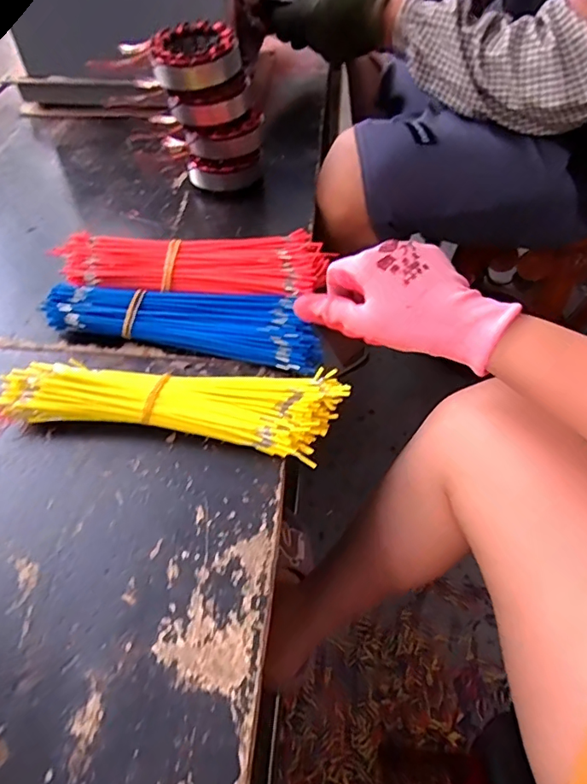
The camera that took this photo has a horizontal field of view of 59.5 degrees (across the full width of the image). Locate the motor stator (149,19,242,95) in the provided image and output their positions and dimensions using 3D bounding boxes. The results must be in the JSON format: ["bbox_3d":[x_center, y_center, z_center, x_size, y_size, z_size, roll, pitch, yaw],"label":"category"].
[{"bbox_3d":[-0.099,-0.343,0.529,0.085,0.039,0.085,-10,53,-7],"label":"motor stator"}]

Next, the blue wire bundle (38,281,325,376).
[{"bbox_3d":[-0.098,-0.068,0.463,0.248,0.026,0.065,9,53,8],"label":"blue wire bundle"}]

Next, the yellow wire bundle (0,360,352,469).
[{"bbox_3d":[-0.096,0.006,0.407,0.264,0.030,0.071,4,52,4],"label":"yellow wire bundle"}]

